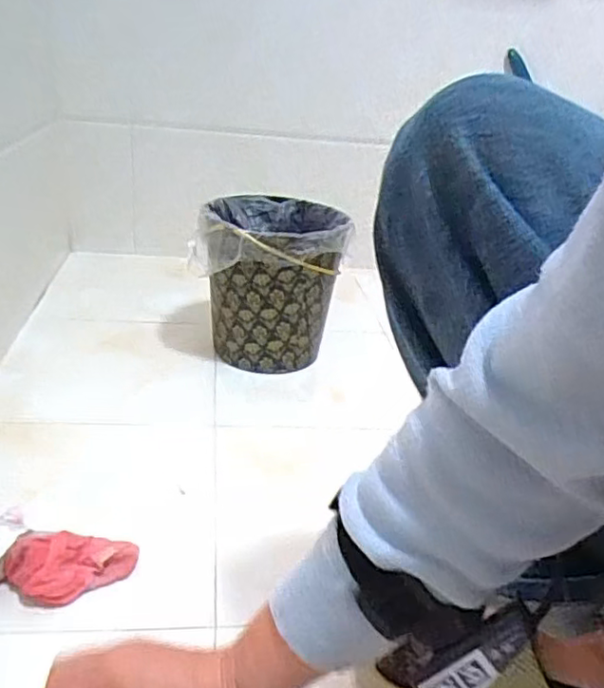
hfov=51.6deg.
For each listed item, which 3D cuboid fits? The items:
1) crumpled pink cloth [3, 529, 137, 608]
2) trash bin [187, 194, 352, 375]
[{"bbox_3d":[-0.202,0.195,0.551,0.107,0.042,0.050,-1,27,-15],"label":"crumpled pink cloth"},{"bbox_3d":[-0.049,-0.085,0.938,0.196,0.220,0.184,10,26,6],"label":"trash bin"}]

